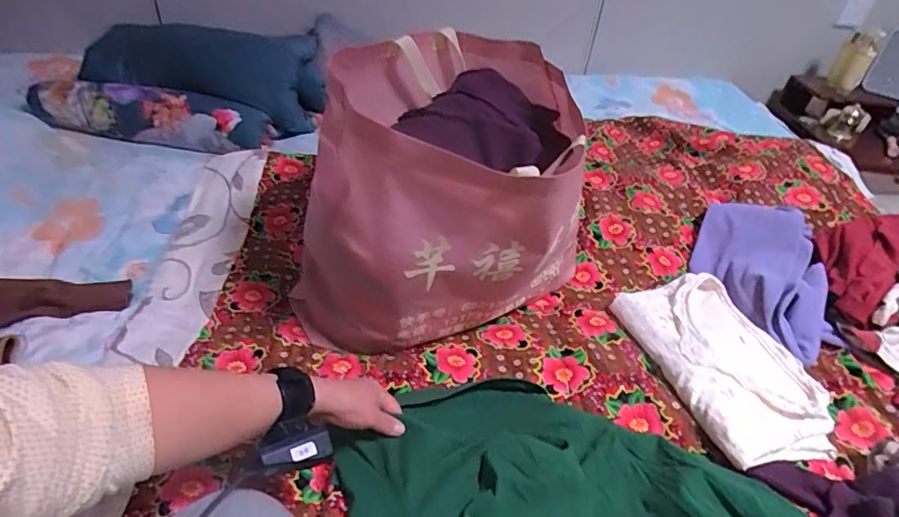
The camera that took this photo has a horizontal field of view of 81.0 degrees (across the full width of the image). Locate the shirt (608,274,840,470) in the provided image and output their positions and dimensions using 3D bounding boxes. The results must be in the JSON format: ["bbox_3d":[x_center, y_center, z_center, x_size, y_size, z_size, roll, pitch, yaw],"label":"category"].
[{"bbox_3d":[0.365,0.136,0.716,0.163,0.049,0.294,-10,43,-19],"label":"shirt"}]

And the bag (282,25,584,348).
[{"bbox_3d":[0.004,-0.101,0.761,0.360,0.326,0.419,23,43,18],"label":"bag"}]

